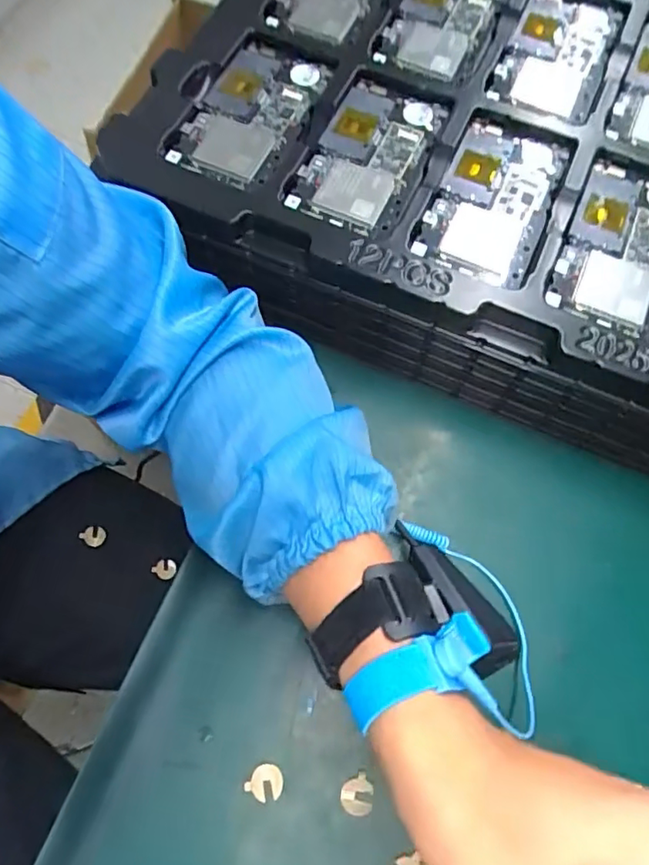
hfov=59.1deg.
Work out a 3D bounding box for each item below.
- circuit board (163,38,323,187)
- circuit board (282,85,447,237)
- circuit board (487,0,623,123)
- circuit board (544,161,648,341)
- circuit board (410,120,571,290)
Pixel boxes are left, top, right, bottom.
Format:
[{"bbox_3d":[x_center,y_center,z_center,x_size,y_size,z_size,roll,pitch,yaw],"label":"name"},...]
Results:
[{"bbox_3d":[-0.050,-0.209,0.373,0.064,0.010,0.118,25,71,5],"label":"circuit board"},{"bbox_3d":[0.027,-0.177,0.368,0.065,0.008,0.122,25,71,6],"label":"circuit board"},{"bbox_3d":[0.165,-0.269,0.405,0.068,0.011,0.127,23,71,5],"label":"circuit board"},{"bbox_3d":[0.182,-0.113,0.349,0.065,0.008,0.127,24,71,5],"label":"circuit board"},{"bbox_3d":[0.106,-0.147,0.361,0.069,0.012,0.125,23,71,5],"label":"circuit board"}]

